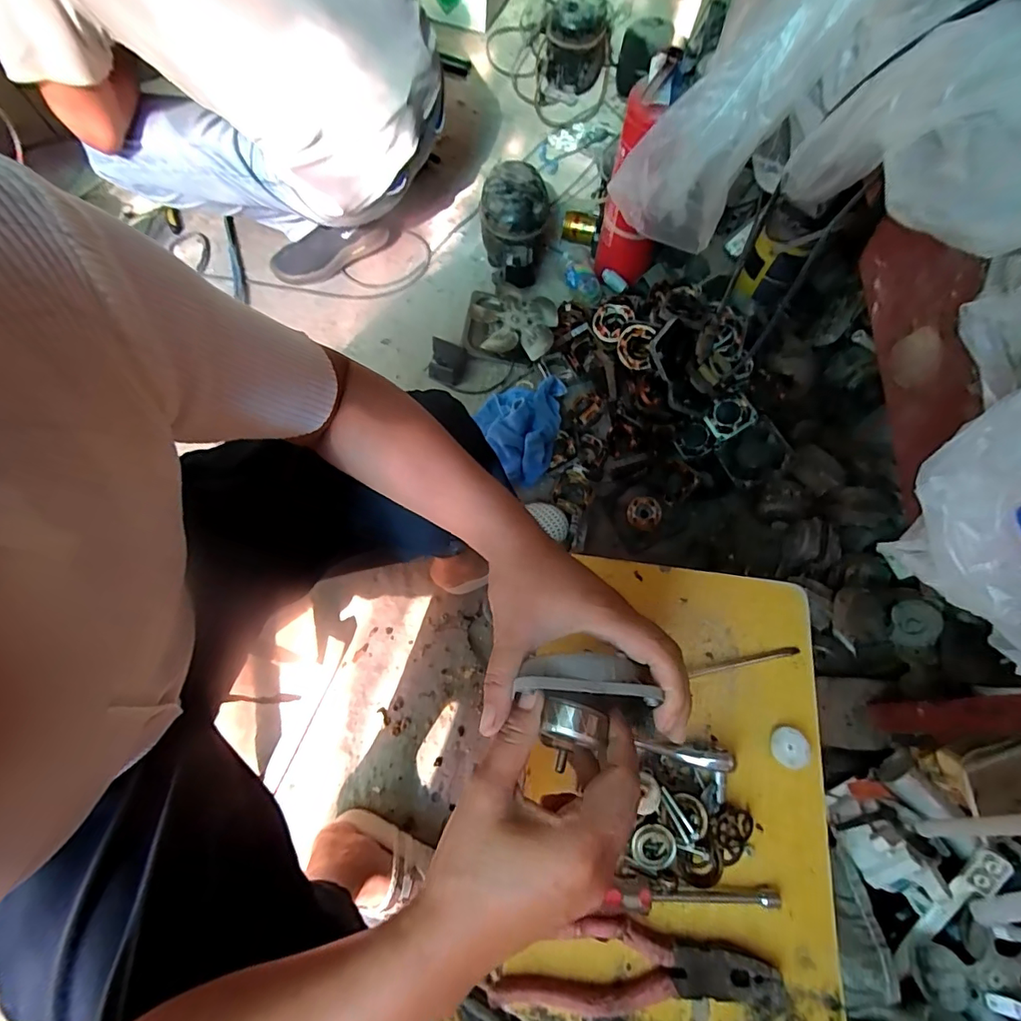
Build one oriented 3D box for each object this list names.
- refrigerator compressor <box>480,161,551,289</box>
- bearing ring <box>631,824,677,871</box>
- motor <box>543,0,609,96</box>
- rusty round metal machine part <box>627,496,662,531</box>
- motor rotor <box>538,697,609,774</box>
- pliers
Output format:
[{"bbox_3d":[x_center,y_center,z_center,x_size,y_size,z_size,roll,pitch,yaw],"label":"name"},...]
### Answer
[{"bbox_3d":[0.006,-0.602,1.077,0.137,0.165,0.208,4,67,-1],"label":"refrigerator compressor"},{"bbox_3d":[0.107,0.253,0.373,0.031,0.006,0.031,-1,83,11],"label":"bearing ring"},{"bbox_3d":[0.179,-1.271,1.357,0.166,0.190,0.154,6,67,-1],"label":"motor"},{"bbox_3d":[0.247,0.006,0.922,0.061,0.013,0.061,-2,84,15],"label":"rusty round metal machine part"},{"bbox_3d":[0.035,0.130,0.285,0.037,0.037,0.036,14,68,3],"label":"motor rotor"},{"bbox_3d":[0.087,0.316,0.344,0.197,0.014,0.054,0,68,-3],"label":"pliers"}]

